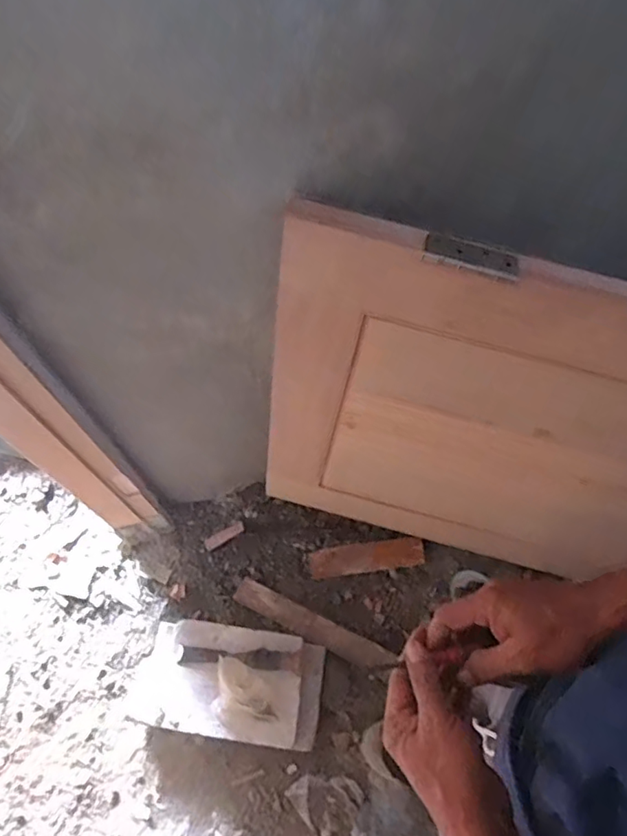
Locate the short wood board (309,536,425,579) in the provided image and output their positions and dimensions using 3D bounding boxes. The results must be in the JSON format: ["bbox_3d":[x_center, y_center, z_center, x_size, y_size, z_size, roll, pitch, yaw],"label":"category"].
[{"bbox_3d":[0.135,0.357,1.386,0.286,0.019,0.071,-9,78,5],"label":"short wood board"}]

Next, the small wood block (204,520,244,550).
[{"bbox_3d":[-0.225,0.299,1.373,0.105,0.015,0.029,-30,66,-14],"label":"small wood block"}]

